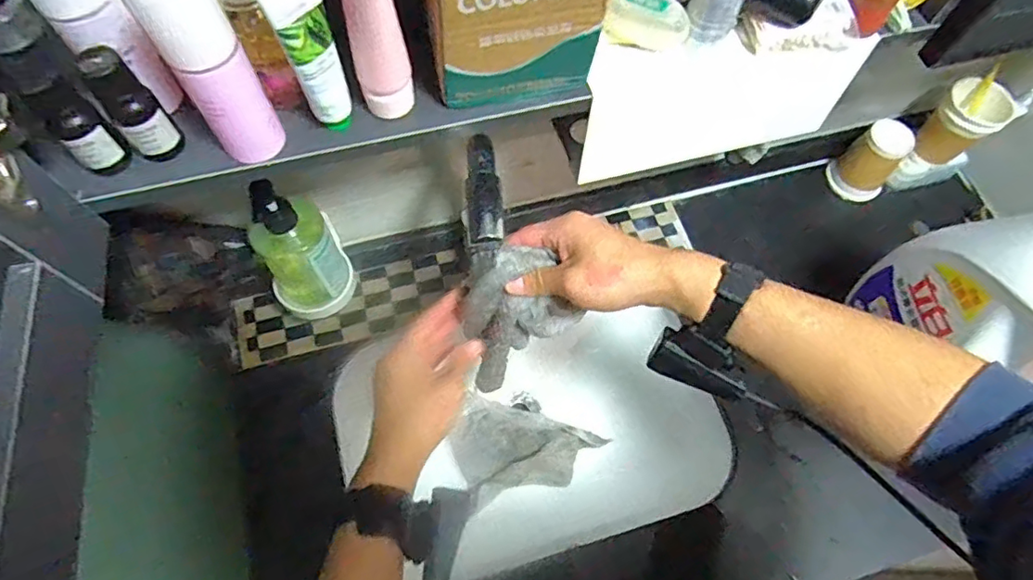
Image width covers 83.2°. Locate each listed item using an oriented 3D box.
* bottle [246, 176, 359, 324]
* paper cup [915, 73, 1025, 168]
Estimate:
[{"bbox_3d":[-0.222,-0.044,0.583,0.086,0.175,0.079,-31,70,-15],"label":"bottle"},{"bbox_3d":[0.564,-0.210,0.740,0.072,0.100,0.075,1,65,-2],"label":"paper cup"}]

